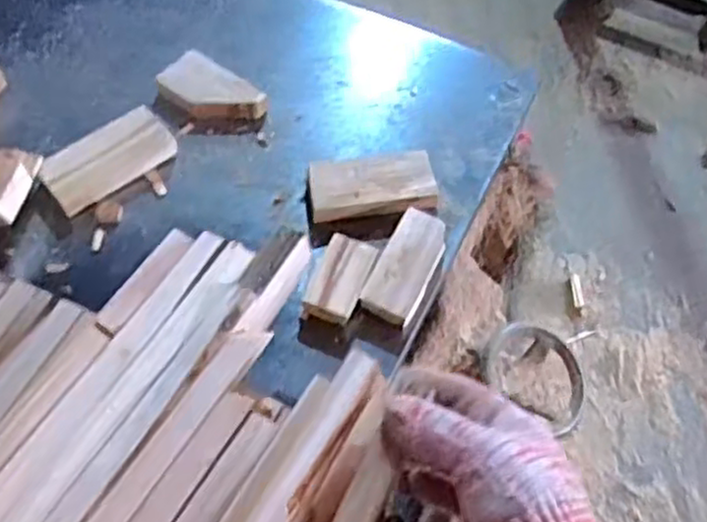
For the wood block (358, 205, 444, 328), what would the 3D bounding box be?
[{"bbox_3d":[0.042,0.002,0.578,0.040,0.012,0.095,21,61,13],"label":"wood block"}]

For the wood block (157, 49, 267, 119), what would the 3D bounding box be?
[{"bbox_3d":[-0.125,-0.148,0.664,0.090,0.019,0.053,27,62,16],"label":"wood block"}]

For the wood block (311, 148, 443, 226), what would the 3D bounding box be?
[{"bbox_3d":[0.016,-0.063,0.618,0.100,0.026,0.052,-8,59,-5],"label":"wood block"}]

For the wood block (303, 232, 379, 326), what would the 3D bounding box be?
[{"bbox_3d":[-0.009,0.013,0.569,0.039,0.012,0.073,17,60,10],"label":"wood block"}]

